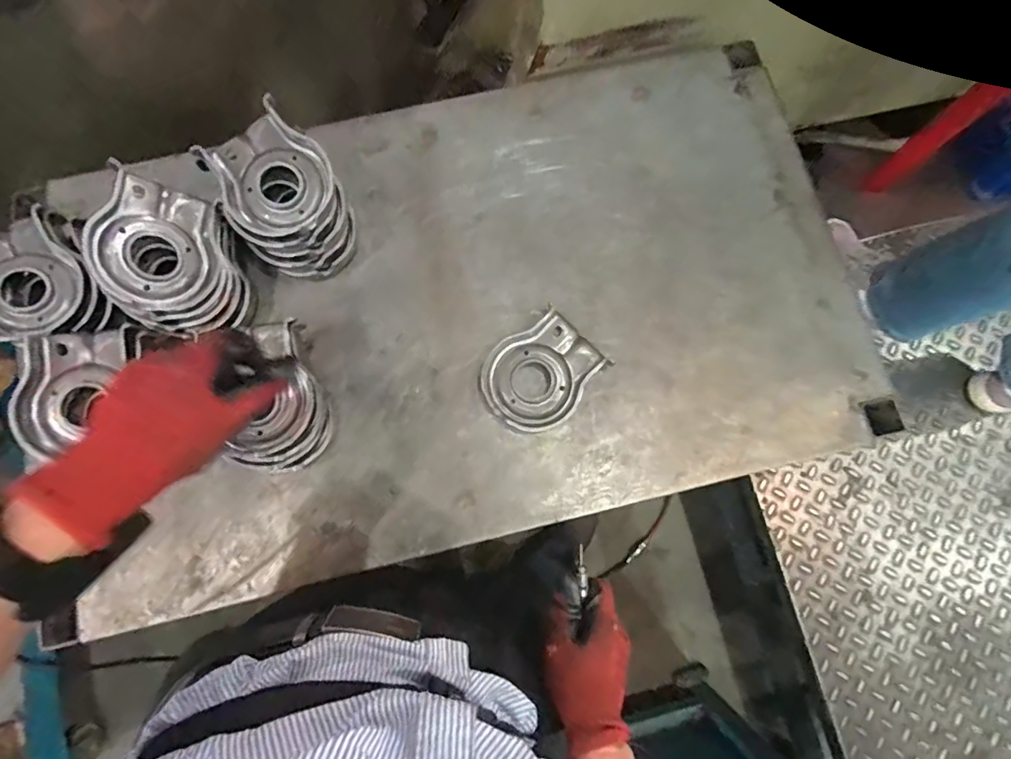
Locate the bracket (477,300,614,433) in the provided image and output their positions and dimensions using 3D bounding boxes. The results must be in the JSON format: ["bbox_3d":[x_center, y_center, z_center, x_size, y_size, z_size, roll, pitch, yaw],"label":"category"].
[{"bbox_3d":[0.037,-0.006,0.532,0.098,0.026,0.121,44,81,7],"label":"bracket"}]

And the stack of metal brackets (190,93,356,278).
[{"bbox_3d":[-0.226,-0.185,0.533,0.111,0.090,0.143,-32,81,-7],"label":"stack of metal brackets"}]

